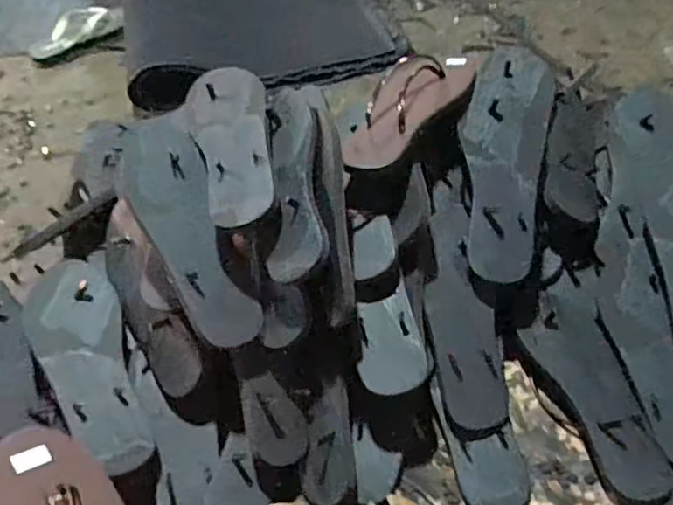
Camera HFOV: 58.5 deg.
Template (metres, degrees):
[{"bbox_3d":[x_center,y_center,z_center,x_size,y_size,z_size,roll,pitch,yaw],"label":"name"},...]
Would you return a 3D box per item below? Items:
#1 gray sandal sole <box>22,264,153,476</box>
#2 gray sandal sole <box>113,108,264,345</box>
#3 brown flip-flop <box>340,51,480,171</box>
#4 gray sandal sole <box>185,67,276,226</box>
[{"bbox_3d":[-0.273,0.115,0.654,0.092,0.018,0.253,-10,60,-30],"label":"gray sandal sole"},{"bbox_3d":[-0.163,-0.031,0.645,0.086,0.046,0.275,-21,78,-11],"label":"gray sandal sole"},{"bbox_3d":[0.087,-0.183,0.712,0.077,0.036,0.235,31,60,27],"label":"brown flip-flop"},{"bbox_3d":[-0.114,-0.125,0.658,0.085,0.033,0.229,-13,50,-5],"label":"gray sandal sole"}]

